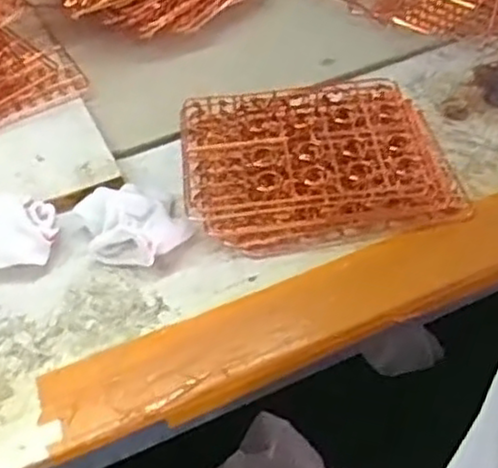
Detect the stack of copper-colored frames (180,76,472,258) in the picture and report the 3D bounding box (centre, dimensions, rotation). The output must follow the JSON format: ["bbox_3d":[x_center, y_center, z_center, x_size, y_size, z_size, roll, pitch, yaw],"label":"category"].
[{"bbox_3d":[0.067,-0.076,0.746,0.263,0.042,0.188,-9,49,-5],"label":"stack of copper-colored frames"}]

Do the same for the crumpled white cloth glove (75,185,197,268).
[{"bbox_3d":[-0.111,-0.012,0.701,0.090,0.038,0.101,-32,55,-22],"label":"crumpled white cloth glove"}]

